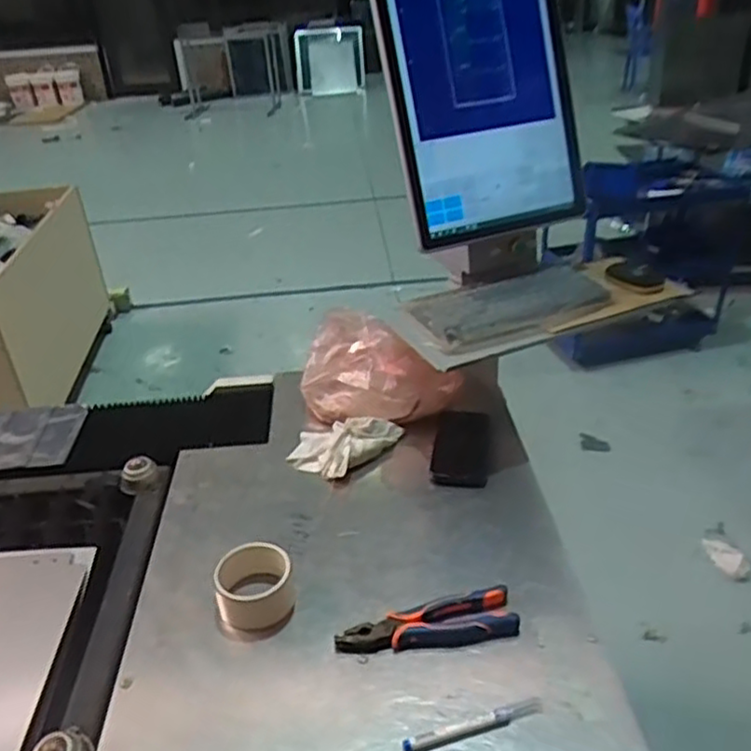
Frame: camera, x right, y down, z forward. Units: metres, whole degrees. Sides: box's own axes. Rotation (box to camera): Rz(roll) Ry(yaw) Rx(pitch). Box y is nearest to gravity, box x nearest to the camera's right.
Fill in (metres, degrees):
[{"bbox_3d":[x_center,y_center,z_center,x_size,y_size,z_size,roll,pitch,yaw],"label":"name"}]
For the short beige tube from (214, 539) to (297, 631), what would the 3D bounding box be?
[{"bbox_3d":[-0.139,0.246,0.816,0.090,0.066,0.088,-5,32,-6],"label":"short beige tube"}]

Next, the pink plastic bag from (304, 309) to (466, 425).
[{"bbox_3d":[-0.009,0.014,1.101,0.254,0.166,0.126,19,39,33],"label":"pink plastic bag"}]

